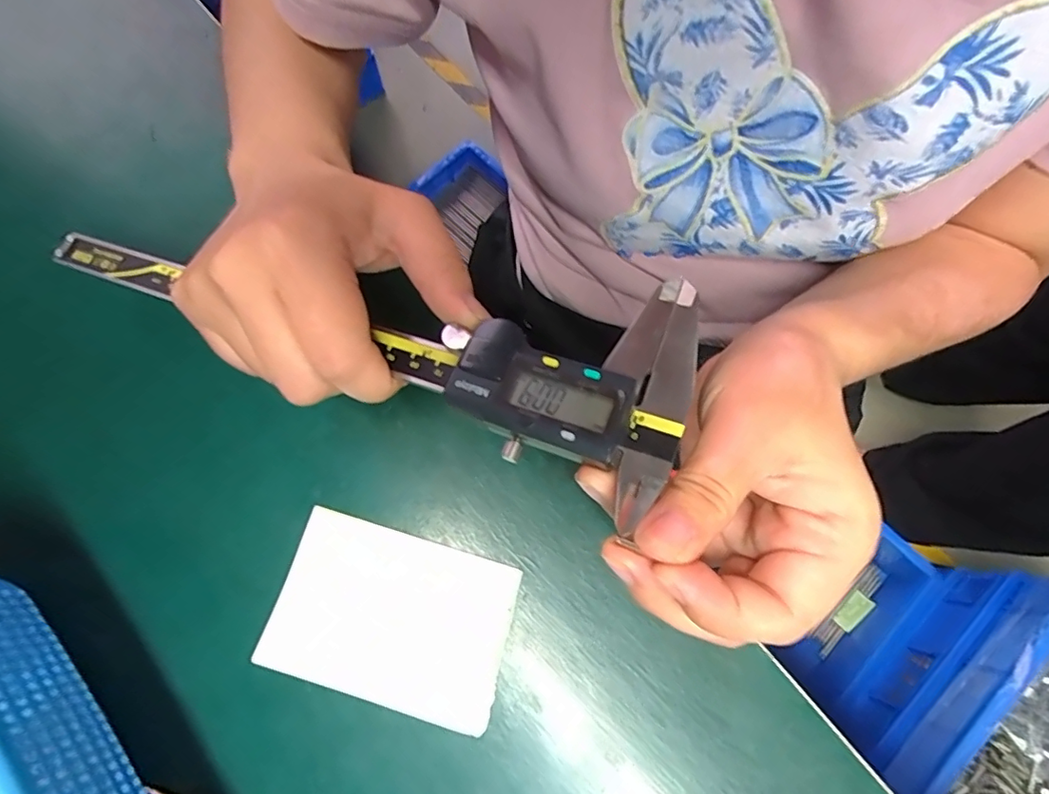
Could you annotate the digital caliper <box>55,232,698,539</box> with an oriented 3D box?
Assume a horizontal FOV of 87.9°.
[{"bbox_3d":[-0.073,-0.034,0.206,0.267,0.016,0.070,17,74,18],"label":"digital caliper"}]

